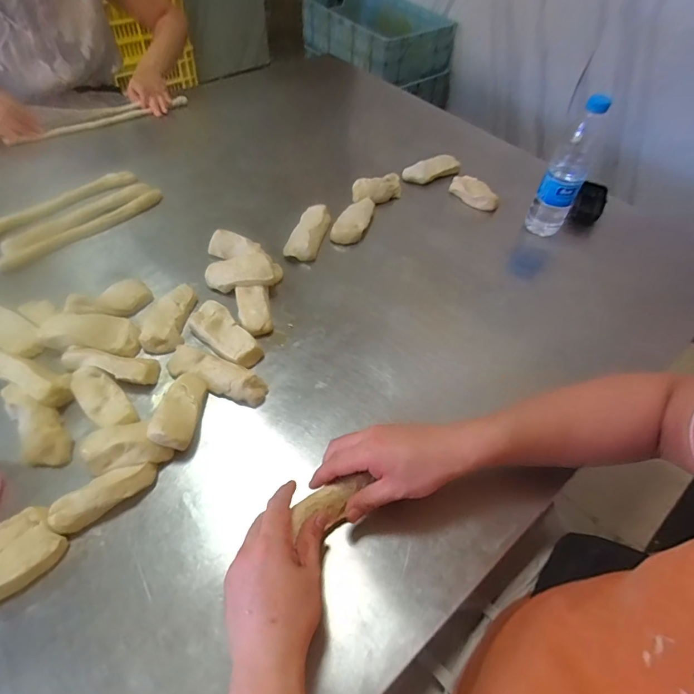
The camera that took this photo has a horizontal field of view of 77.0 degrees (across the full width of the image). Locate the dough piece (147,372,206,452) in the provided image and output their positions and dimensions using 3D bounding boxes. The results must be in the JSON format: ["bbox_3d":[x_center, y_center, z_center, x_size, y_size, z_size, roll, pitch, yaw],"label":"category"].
[{"bbox_3d":[-0.203,0.074,0.533,0.046,0.024,0.106,4,39,-2],"label":"dough piece"}]

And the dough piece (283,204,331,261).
[{"bbox_3d":[-0.070,-0.202,0.785,0.055,0.039,0.130,14,53,6],"label":"dough piece"}]

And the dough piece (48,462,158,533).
[{"bbox_3d":[-0.266,0.160,0.480,0.107,0.030,0.037,-26,59,-22],"label":"dough piece"}]

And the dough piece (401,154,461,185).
[{"bbox_3d":[0.178,-0.376,0.927,0.126,0.033,0.049,-15,55,-16],"label":"dough piece"}]

